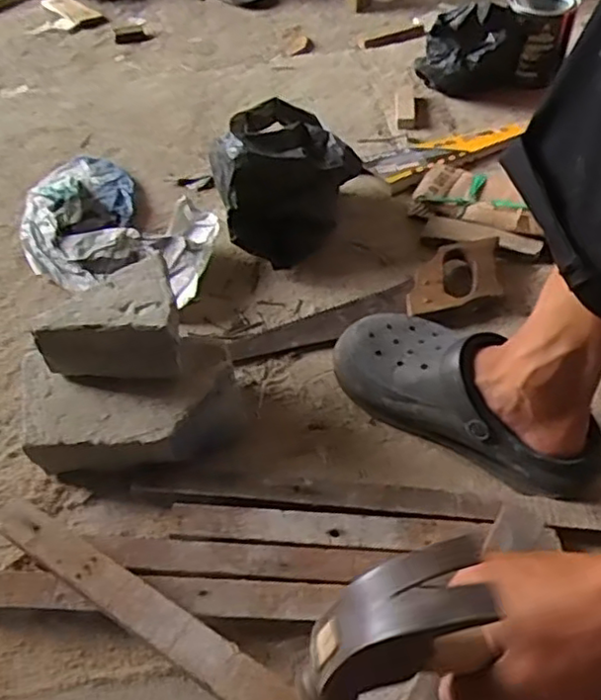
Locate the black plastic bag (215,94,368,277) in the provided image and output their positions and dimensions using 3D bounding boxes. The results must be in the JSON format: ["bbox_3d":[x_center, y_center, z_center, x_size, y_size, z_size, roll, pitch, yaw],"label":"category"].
[{"bbox_3d":[-0.018,-0.218,0.843,0.173,0.144,0.196,-10,50,-4],"label":"black plastic bag"}]

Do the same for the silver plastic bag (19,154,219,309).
[{"bbox_3d":[-0.251,-0.158,0.865,0.341,0.054,0.189,36,61,29],"label":"silver plastic bag"}]

